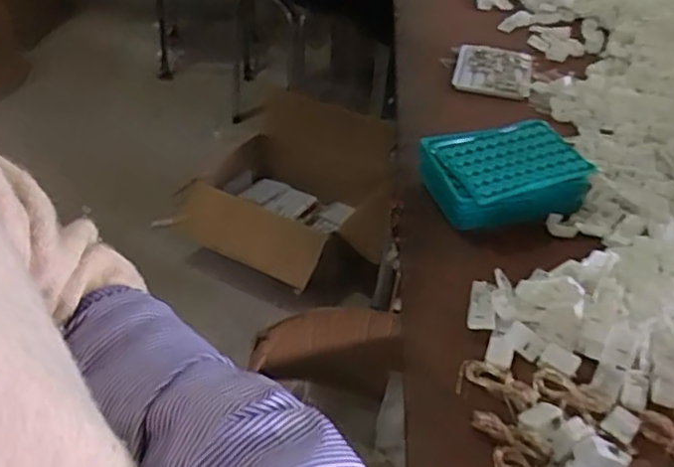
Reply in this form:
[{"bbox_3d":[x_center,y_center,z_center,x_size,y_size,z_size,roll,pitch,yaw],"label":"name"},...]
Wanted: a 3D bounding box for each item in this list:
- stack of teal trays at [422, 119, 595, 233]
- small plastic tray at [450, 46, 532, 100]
[{"bbox_3d":[0.155,-0.056,0.638,0.135,0.054,0.102,-10,41,-17],"label":"stack of teal trays"},{"bbox_3d":[0.207,-0.216,0.887,0.097,0.014,0.136,12,39,10],"label":"small plastic tray"}]

